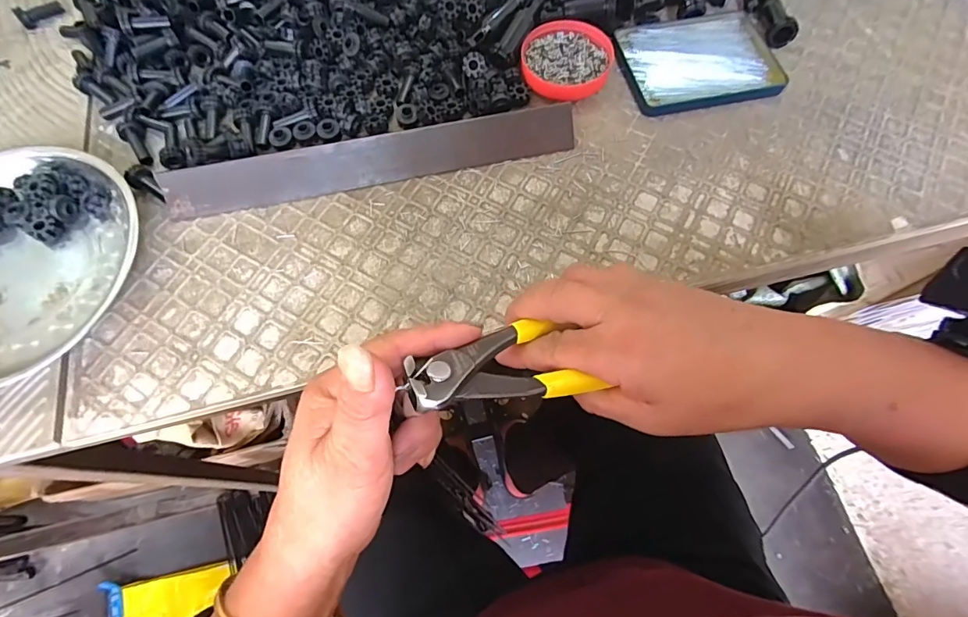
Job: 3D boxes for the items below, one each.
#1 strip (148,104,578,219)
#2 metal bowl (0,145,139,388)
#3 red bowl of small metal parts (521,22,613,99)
[{"bbox_3d":[-0.085,-0.117,0.365,0.314,0.020,0.031,-12,68,-6],"label":"strip"},{"bbox_3d":[-0.360,-0.035,0.327,0.201,0.033,0.177,11,68,4],"label":"metal bowl"},{"bbox_3d":[0.072,-0.217,0.408,0.078,0.014,0.077,11,68,4],"label":"red bowl of small metal parts"}]

